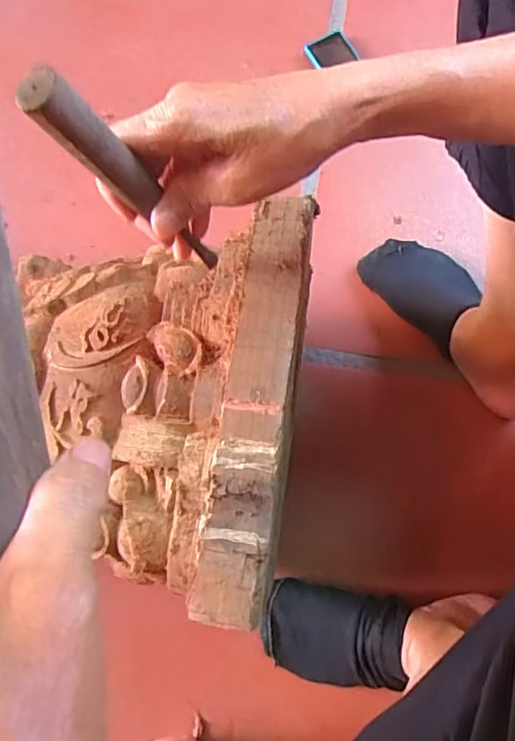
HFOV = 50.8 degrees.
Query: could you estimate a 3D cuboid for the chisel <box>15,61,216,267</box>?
[{"bbox_3d":[-0.058,-0.093,0.290,0.019,0.165,0.019,0,76,22],"label":"chisel"}]

